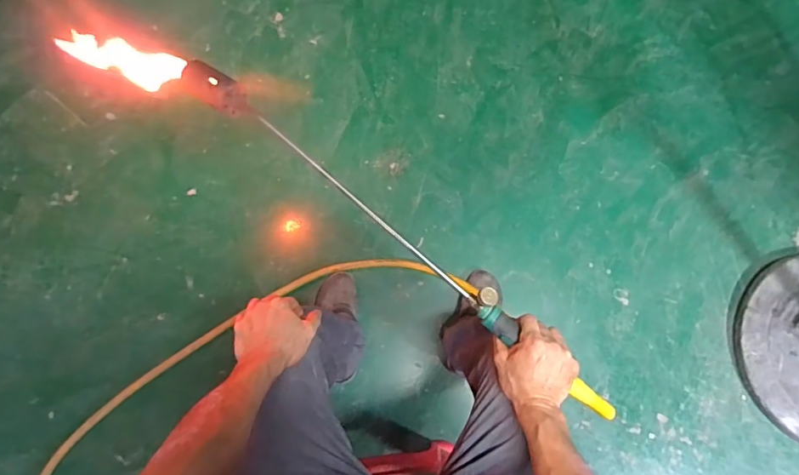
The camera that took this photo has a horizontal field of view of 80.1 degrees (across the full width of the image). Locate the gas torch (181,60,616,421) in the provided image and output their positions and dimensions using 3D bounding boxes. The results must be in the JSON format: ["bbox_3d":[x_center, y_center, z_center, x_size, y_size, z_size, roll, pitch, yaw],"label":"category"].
[{"bbox_3d":[-0.015,-0.009,0.650,0.766,0.081,0.048,39,80,7],"label":"gas torch"}]

